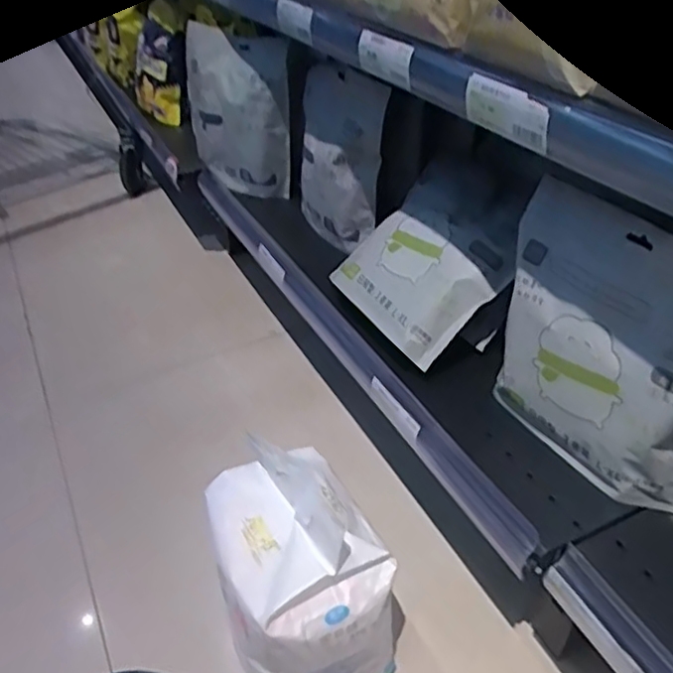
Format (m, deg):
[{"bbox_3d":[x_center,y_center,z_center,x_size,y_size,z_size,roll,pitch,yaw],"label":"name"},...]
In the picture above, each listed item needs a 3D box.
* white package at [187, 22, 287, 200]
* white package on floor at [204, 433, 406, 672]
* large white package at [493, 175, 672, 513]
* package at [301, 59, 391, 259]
[{"bbox_3d":[-0.163,-0.349,1.029,0.220,0.234,0.068,26,35,33],"label":"white package"},{"bbox_3d":[-0.033,0.202,0.584,0.136,0.169,0.180,-15,40,-18],"label":"white package on floor"},{"bbox_3d":[0.220,0.011,0.556,0.055,0.215,0.225,-20,42,-23],"label":"large white package"},{"bbox_3d":[0.000,-0.243,0.889,0.066,0.215,0.195,-12,39,-14],"label":"package"}]

